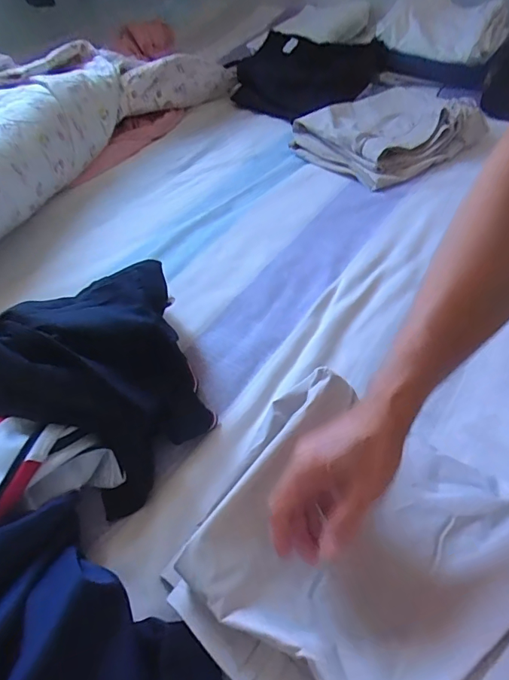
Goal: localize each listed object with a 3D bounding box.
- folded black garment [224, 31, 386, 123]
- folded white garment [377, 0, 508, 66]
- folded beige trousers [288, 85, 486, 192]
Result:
[{"bbox_3d":[0.111,-0.573,0.974,0.297,0.099,0.264,-25,52,-16],"label":"folded black garment"},{"bbox_3d":[0.408,-0.671,0.961,0.241,0.070,0.200,28,74,19],"label":"folded white garment"},{"bbox_3d":[0.239,-0.397,0.831,0.304,0.075,0.260,-24,52,-15],"label":"folded beige trousers"}]

